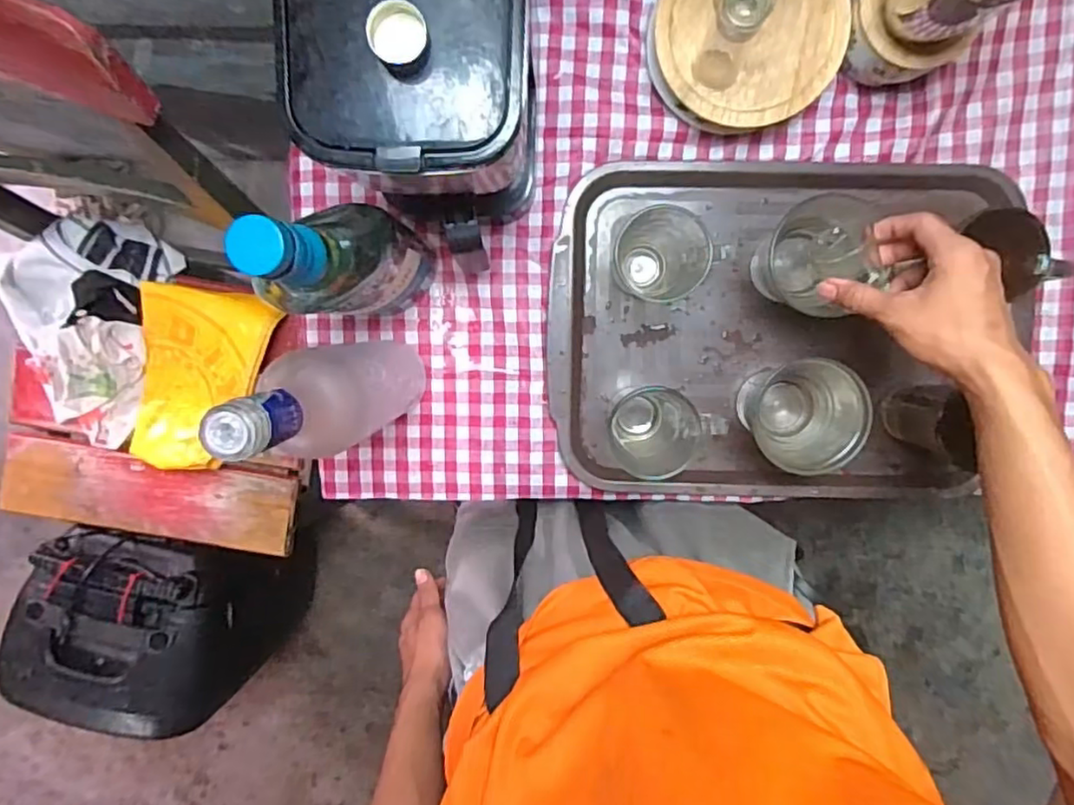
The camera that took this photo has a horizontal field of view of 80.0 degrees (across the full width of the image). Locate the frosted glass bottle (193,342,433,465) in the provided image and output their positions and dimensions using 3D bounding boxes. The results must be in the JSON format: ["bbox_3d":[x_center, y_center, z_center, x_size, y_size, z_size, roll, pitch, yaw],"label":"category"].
[{"bbox_3d":[-0.134,-0.006,0.458,0.053,0.319,0.065,-23,95,3],"label":"frosted glass bottle"}]

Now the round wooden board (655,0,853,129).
[{"bbox_3d":[0.176,-0.306,0.529,0.148,0.016,0.142,0,96,0],"label":"round wooden board"}]

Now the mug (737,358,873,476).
[{"bbox_3d":[0.244,0.011,0.582,0.099,0.075,0.096,0,96,0],"label":"mug"}]

